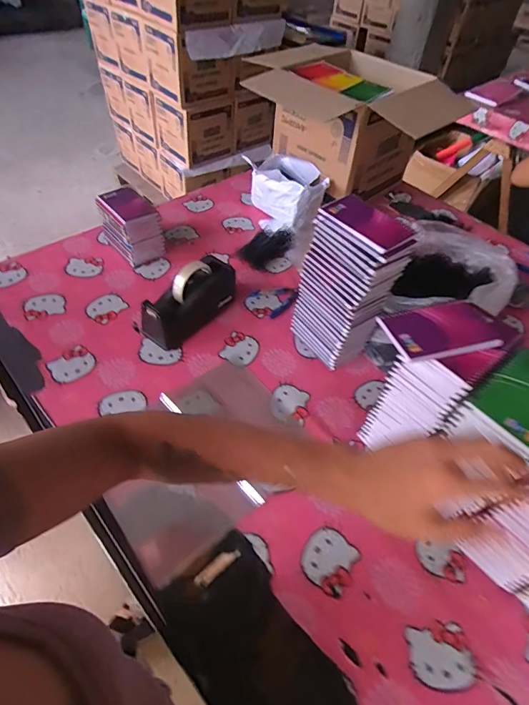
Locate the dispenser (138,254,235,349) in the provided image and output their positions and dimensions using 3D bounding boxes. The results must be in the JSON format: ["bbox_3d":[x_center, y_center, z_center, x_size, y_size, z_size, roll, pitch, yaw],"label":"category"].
[{"bbox_3d":[-0.150,-0.107,0.796,0.076,0.125,0.207,34,56,21],"label":"dispenser"}]

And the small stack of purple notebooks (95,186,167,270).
[{"bbox_3d":[-0.314,-0.292,0.927,0.110,0.118,0.146,-28,58,-25],"label":"small stack of purple notebooks"}]

